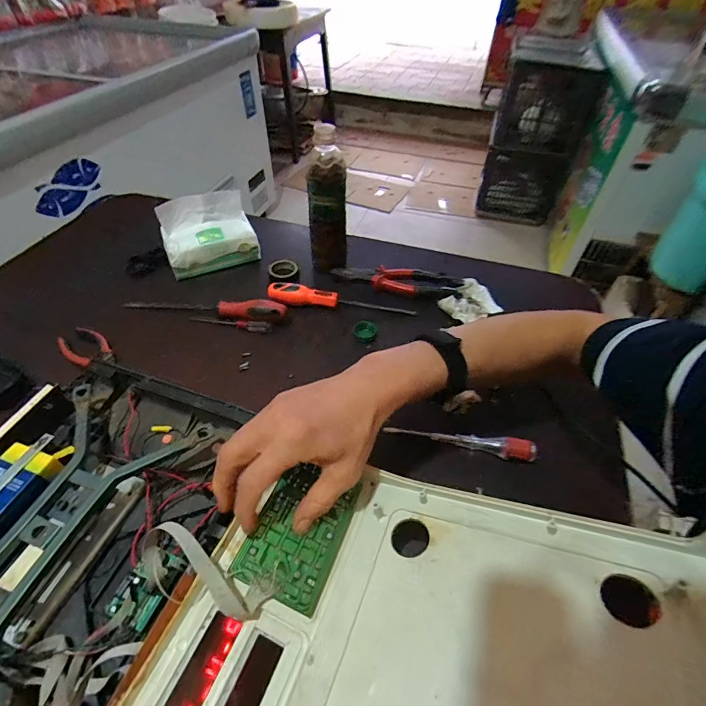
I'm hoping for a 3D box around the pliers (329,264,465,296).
[{"bbox_3d":[0.071,-0.116,0.617,0.200,0.015,0.049,6,48,3],"label":"pliers"}]

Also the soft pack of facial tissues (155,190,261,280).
[{"bbox_3d":[-0.234,-0.195,0.638,0.143,0.097,0.072,-21,52,-20],"label":"soft pack of facial tissues"}]

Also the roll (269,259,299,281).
[{"bbox_3d":[-0.114,-0.135,0.649,0.046,0.017,0.050,1,48,-1],"label":"roll"}]

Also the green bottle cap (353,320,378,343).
[{"bbox_3d":[0.018,-0.031,0.553,0.032,0.010,0.034,1,48,-1],"label":"green bottle cap"}]

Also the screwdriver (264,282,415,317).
[{"bbox_3d":[-0.016,-0.082,0.590,0.218,0.024,0.033,4,48,1],"label":"screwdriver"}]

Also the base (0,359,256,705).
[{"bbox_3d":[-0.245,0.158,0.334,0.272,0.054,0.328,15,49,11],"label":"base"}]

